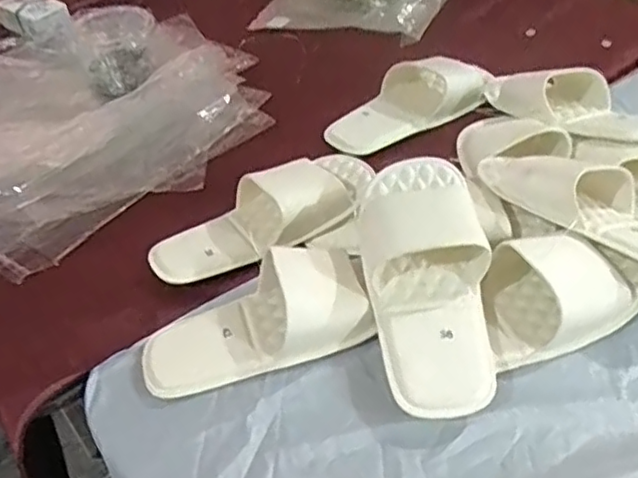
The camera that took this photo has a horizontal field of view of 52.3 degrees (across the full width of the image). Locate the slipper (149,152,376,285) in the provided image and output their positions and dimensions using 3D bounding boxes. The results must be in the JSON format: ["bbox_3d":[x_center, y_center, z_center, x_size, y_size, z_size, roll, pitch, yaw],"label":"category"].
[{"bbox_3d":[-0.053,-0.030,0.642,0.237,0.047,0.099,-23,45,-19],"label":"slipper"}]

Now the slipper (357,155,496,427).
[{"bbox_3d":[0.087,0.029,0.530,0.098,0.058,0.231,-4,61,1],"label":"slipper"}]

